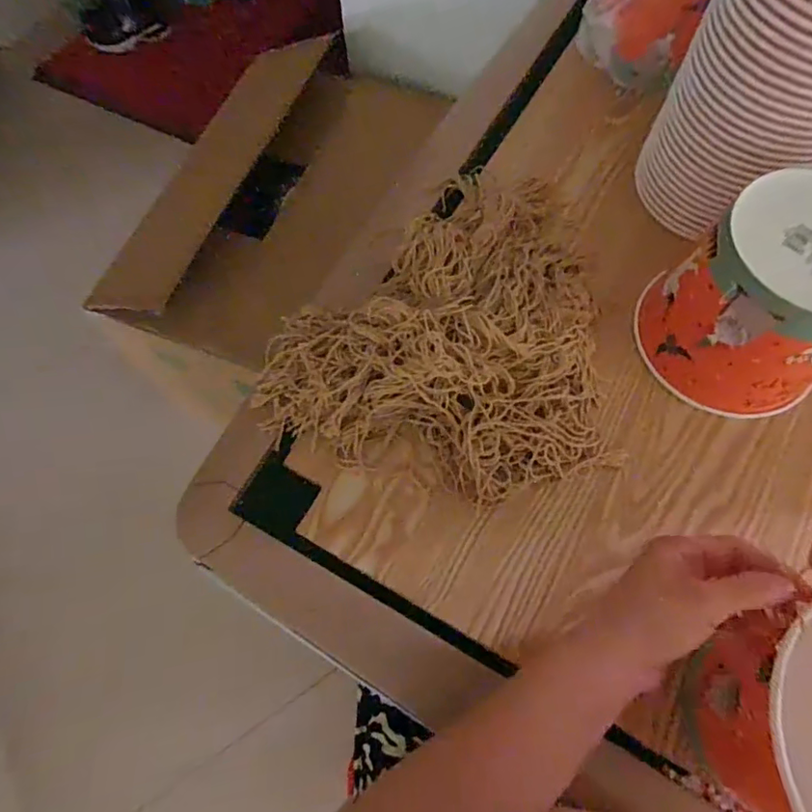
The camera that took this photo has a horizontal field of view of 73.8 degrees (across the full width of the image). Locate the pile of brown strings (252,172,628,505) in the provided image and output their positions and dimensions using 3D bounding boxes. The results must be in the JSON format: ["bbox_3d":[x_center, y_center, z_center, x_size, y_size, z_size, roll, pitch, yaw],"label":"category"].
[{"bbox_3d":[0.029,-0.098,0.477,0.288,0.073,0.325,5,69,3],"label":"pile of brown strings"}]

